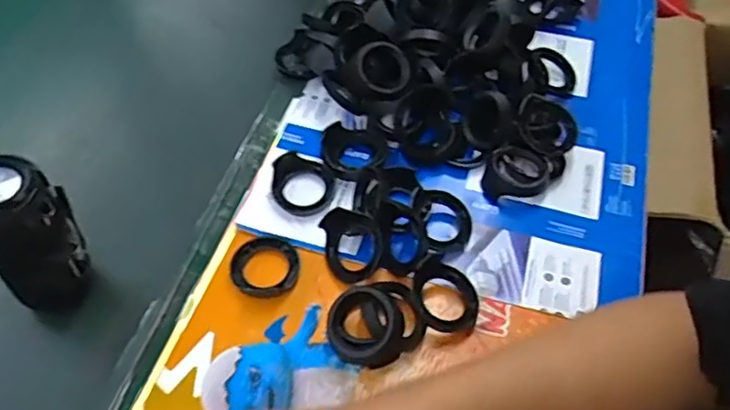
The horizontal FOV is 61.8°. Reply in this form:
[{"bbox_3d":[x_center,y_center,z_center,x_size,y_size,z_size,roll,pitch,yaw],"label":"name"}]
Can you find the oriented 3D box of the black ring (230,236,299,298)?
[{"bbox_3d":[-0.090,0.054,0.541,0.059,0.017,0.064,0,54,1],"label":"black ring"}]

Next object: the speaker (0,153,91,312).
[{"bbox_3d":[-0.266,0.029,0.490,0.057,0.138,0.068,0,54,1],"label":"speaker"}]

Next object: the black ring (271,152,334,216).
[{"bbox_3d":[-0.061,-0.021,0.593,0.057,0.024,0.065,-10,54,-6],"label":"black ring"}]

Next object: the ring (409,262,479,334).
[{"bbox_3d":[0.068,0.078,0.519,0.060,0.011,0.058,8,60,-13],"label":"ring"}]

